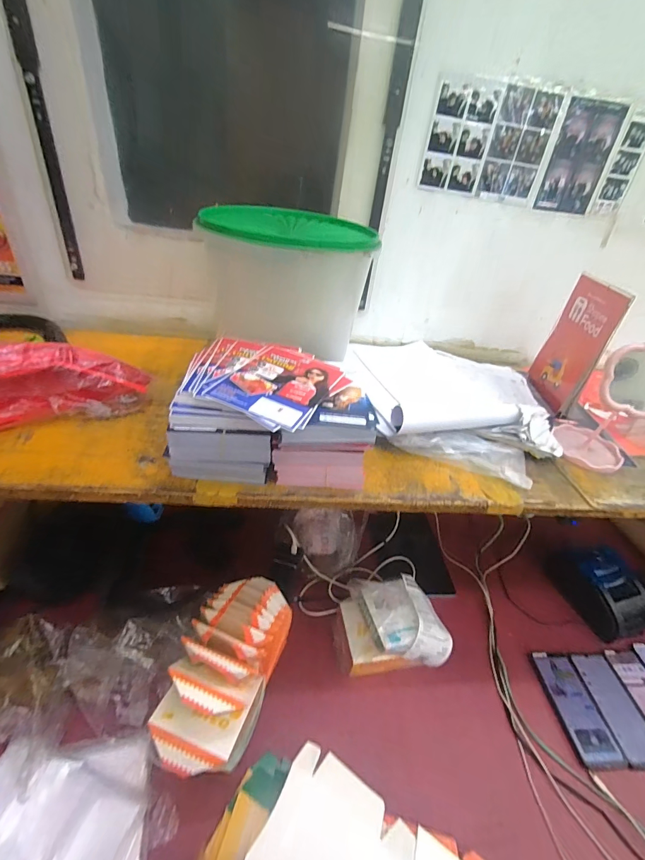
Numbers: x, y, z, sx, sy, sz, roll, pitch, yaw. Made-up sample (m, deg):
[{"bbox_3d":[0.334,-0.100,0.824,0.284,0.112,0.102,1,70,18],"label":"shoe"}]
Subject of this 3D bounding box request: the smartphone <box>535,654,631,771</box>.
[{"bbox_3d":[0.448,0.487,0.641,0.075,0.010,0.165,4,34,-6],"label":"smartphone"}]

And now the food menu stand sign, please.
[{"bbox_3d":[0.445,-0.152,0.644,0.015,0.208,0.153,9,36,-1],"label":"food menu stand sign"}]

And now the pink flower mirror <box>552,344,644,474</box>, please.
[{"bbox_3d":[0.421,-0.037,0.513,0.108,0.182,0.109,33,41,32],"label":"pink flower mirror"}]

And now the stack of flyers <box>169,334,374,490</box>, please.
[{"bbox_3d":[-0.048,-0.012,0.434,0.214,0.114,0.168,9,34,1],"label":"stack of flyers"}]

